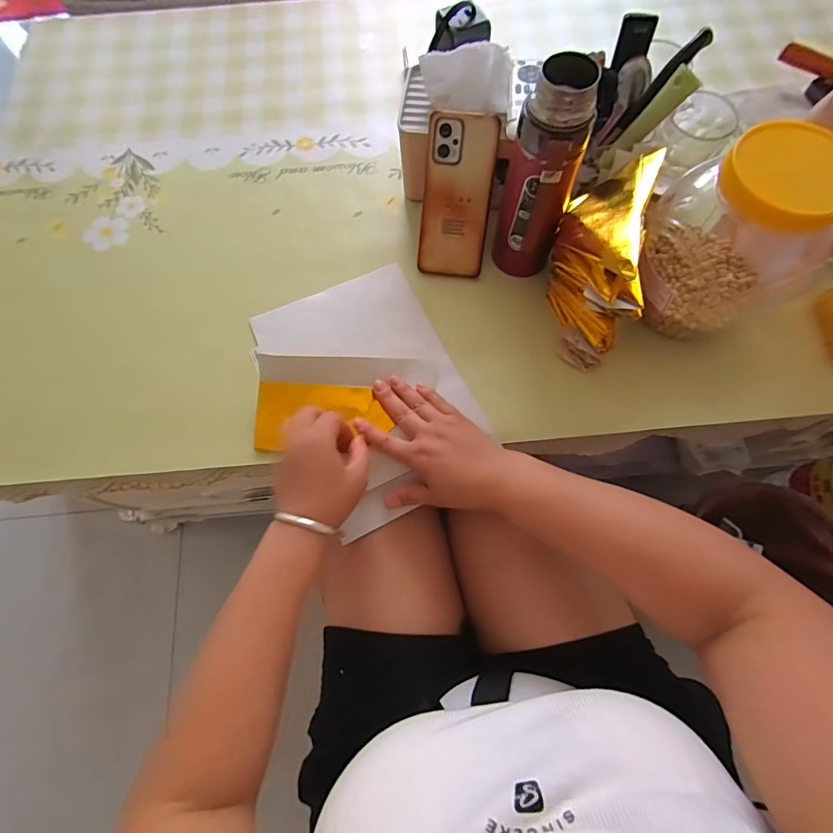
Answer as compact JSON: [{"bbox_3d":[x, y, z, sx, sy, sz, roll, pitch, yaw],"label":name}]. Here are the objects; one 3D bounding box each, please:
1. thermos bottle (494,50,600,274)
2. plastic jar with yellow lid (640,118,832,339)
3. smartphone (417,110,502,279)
[{"bbox_3d":[0.118,-0.220,0.445,0.067,0.205,0.062,12,71,6],"label":"thermos bottle"},{"bbox_3d":[0.298,-0.171,0.439,0.134,0.189,0.134,0,71,1],"label":"plastic jar with yellow lid"},{"bbox_3d":[0.046,-0.243,0.513,0.078,0.162,0.007,7,27,4],"label":"smartphone"}]

